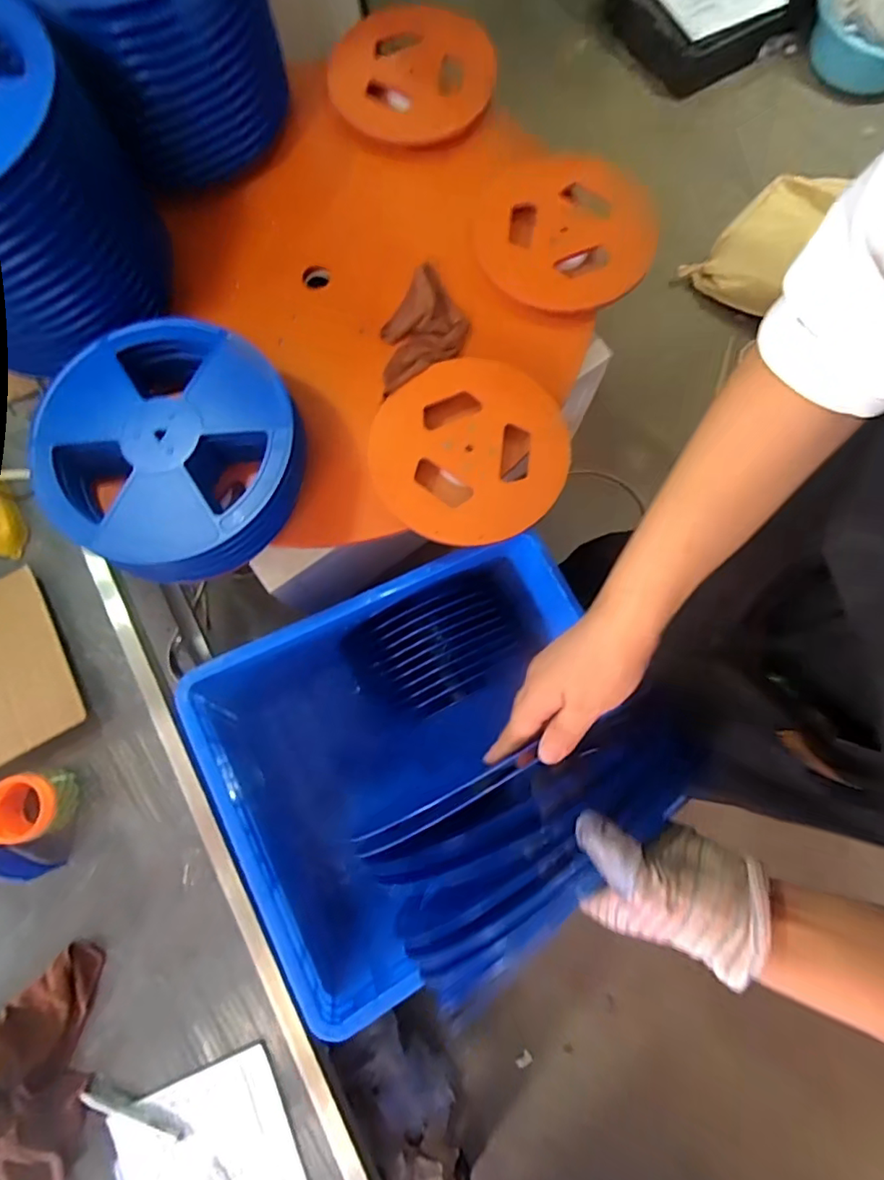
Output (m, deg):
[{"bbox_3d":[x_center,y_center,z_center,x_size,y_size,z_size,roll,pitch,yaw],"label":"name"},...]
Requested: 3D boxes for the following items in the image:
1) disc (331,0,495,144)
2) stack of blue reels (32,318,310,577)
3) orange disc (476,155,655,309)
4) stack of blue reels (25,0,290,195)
[{"bbox_3d":[-0.049,-0.842,0.882,0.264,0.028,0.259,0,78,0],"label":"disc"},{"bbox_3d":[-0.348,-0.183,0.725,0.323,0.101,0.315,34,80,7],"label":"stack of blue reels"},{"bbox_3d":[0.190,-0.552,0.837,0.272,0.031,0.267,0,78,0],"label":"orange disc"},{"bbox_3d":[-0.439,-0.853,0.819,0.317,0.255,0.339,-39,81,-7],"label":"stack of blue reels"}]

